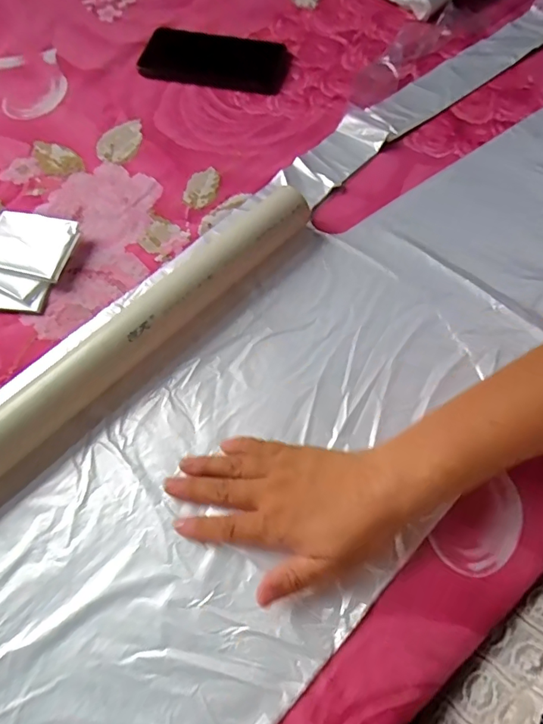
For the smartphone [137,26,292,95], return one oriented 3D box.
[{"bbox_3d":[-0.066,-0.351,0.544,0.166,0.014,0.076,11,66,7],"label":"smartphone"}]

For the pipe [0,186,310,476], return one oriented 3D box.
[{"bbox_3d":[-0.101,-0.021,0.366,0.344,0.044,0.033,-42,71,-16],"label":"pipe"}]

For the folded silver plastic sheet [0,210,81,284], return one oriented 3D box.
[{"bbox_3d":[-0.224,-0.107,0.430,0.089,0.015,0.063,14,67,8],"label":"folded silver plastic sheet"}]

